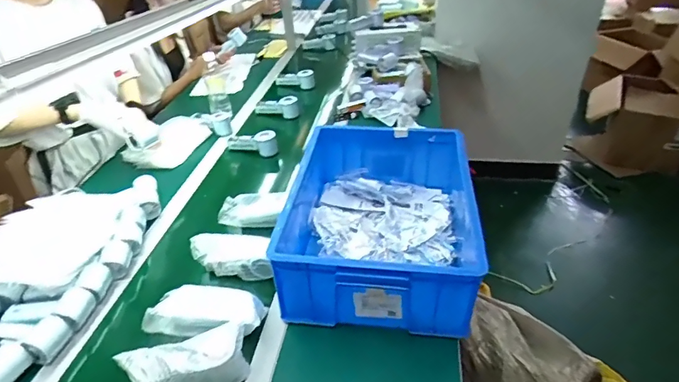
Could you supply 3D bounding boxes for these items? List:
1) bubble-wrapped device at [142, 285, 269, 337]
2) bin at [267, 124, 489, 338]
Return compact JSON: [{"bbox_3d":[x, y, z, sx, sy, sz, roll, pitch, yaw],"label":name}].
[{"bbox_3d":[-0.239,0.216,0.788,0.209,0.059,0.066,2,35,8],"label":"bubble-wrapped device"},{"bbox_3d":[0.084,0.046,0.904,0.342,0.149,0.463,2,35,9],"label":"bin"}]

